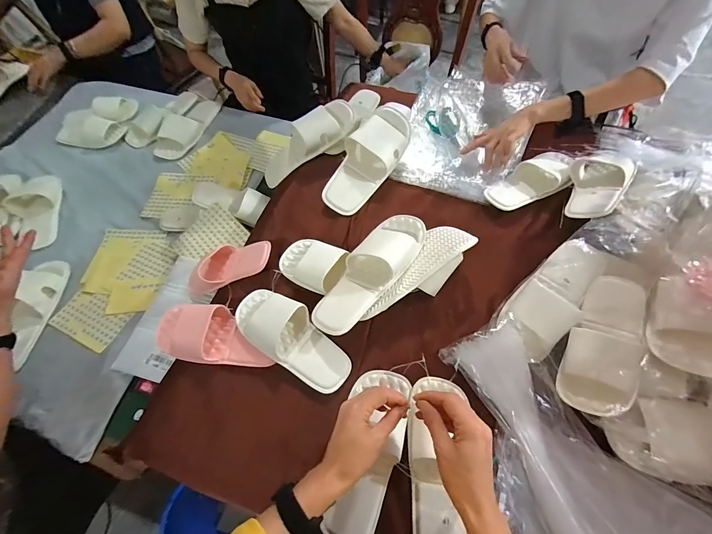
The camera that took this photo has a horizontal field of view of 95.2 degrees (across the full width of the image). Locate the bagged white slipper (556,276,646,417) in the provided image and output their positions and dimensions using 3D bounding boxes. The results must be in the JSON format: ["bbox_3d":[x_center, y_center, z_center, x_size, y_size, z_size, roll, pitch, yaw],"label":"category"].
[{"bbox_3d":[0.395,0.118,0.516,0.096,0.056,0.226,21,65,14],"label":"bagged white slipper"}]

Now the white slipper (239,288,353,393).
[{"bbox_3d":[-0.114,0.116,0.566,0.234,0.050,0.100,28,67,17],"label":"white slipper"}]

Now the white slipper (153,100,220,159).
[{"bbox_3d":[-0.541,-0.458,1.035,0.109,0.064,0.271,17,64,12],"label":"white slipper"}]

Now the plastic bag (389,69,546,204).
[{"bbox_3d":[0.271,-0.337,0.804,0.284,0.044,0.389,16,66,13],"label":"plastic bag"}]

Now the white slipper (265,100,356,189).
[{"bbox_3d":[-0.133,-0.308,0.804,0.278,0.066,0.098,-33,61,19],"label":"white slipper"}]

